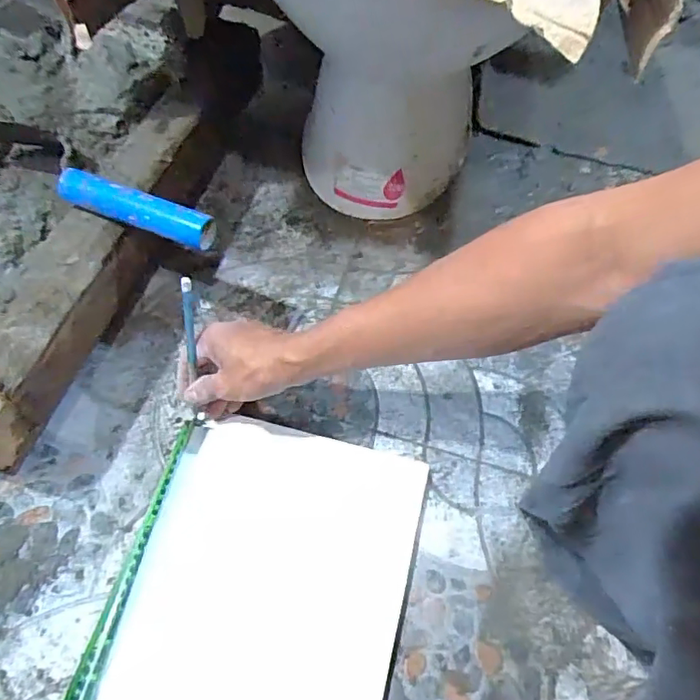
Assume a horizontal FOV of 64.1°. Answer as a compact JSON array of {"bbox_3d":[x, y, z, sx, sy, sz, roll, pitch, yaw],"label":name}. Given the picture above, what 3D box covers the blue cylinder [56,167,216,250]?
[{"bbox_3d":[-0.201,-0.131,0.524,0.152,0.035,0.032,21,61,9],"label":"blue cylinder"}]

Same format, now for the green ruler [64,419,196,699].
[{"bbox_3d":[-0.195,0.188,0.500,0.021,0.008,0.270,8,59,8],"label":"green ruler"}]

